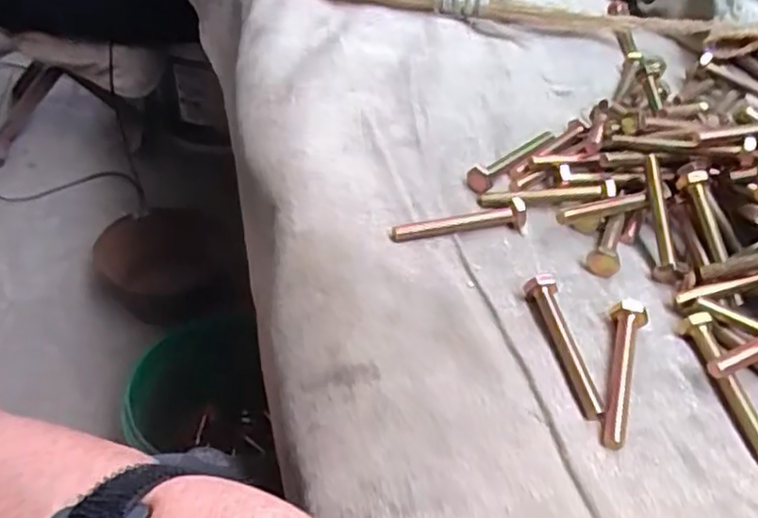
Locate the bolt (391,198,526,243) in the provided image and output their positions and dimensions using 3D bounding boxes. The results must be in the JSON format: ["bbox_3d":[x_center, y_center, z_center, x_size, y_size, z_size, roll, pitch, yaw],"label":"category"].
[{"bbox_3d":[0.038,-0.019,0.319,0.065,0.012,0.012,-6,43,-12],"label":"bolt"}]

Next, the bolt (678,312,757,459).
[{"bbox_3d":[0.138,0.049,0.262,0.012,0.012,0.064,-2,43,-8],"label":"bolt"}]

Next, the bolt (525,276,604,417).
[{"bbox_3d":[0.077,0.033,0.275,0.011,0.014,0.069,-4,43,-11],"label":"bolt"}]

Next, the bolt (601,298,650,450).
[{"bbox_3d":[0.096,0.043,0.263,0.013,0.014,0.063,16,43,11],"label":"bolt"}]

